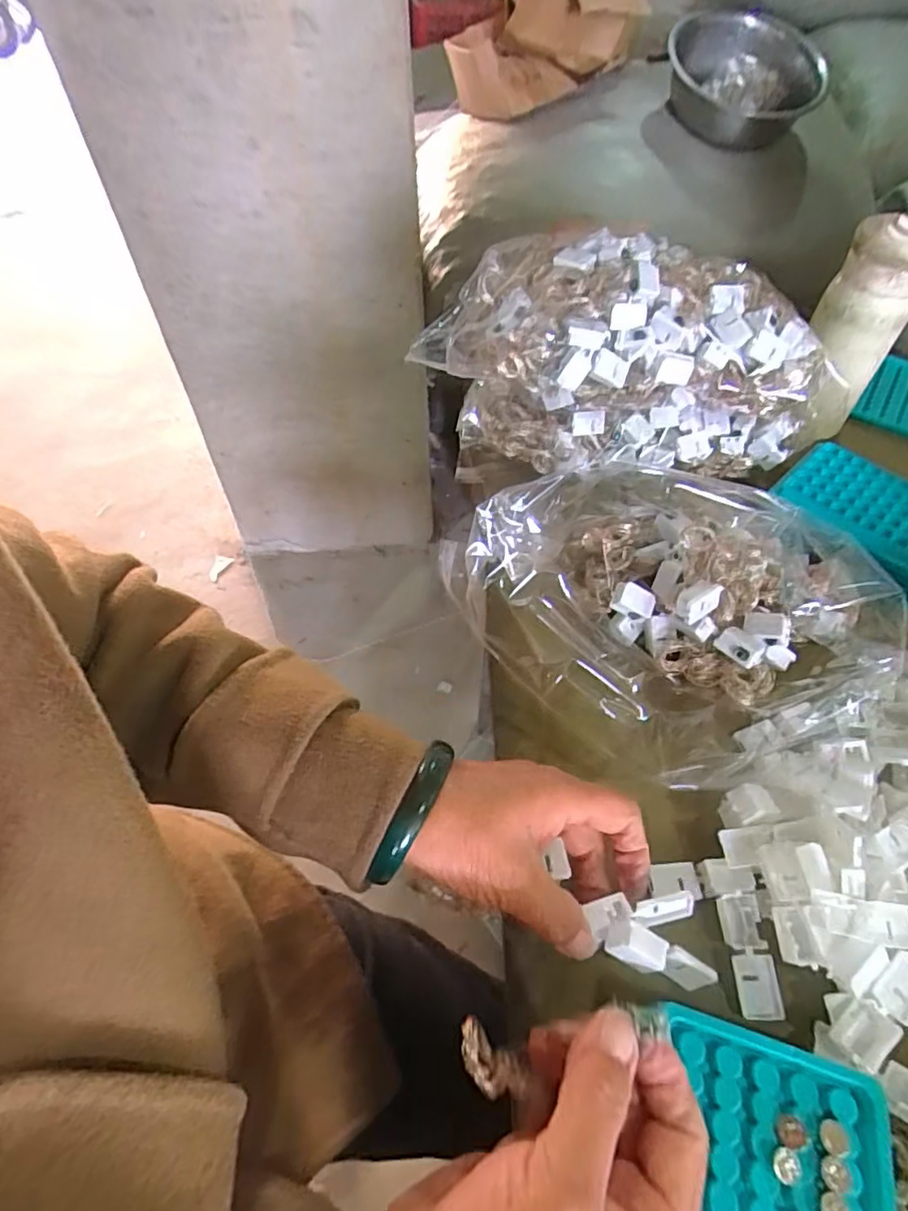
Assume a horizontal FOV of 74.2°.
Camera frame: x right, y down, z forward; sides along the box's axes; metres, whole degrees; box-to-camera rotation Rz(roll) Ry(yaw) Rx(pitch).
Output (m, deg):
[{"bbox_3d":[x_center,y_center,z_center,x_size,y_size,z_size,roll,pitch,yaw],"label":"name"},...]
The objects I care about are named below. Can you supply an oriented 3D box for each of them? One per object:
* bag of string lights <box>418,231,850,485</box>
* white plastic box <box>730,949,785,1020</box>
[{"bbox_3d":[0.127,-0.189,0.471,0.320,0.142,0.102,10,53,8],"label":"bag of string lights"},{"bbox_3d":[0.150,0.187,0.296,0.020,0.004,0.029,-6,67,13],"label":"white plastic box"}]

